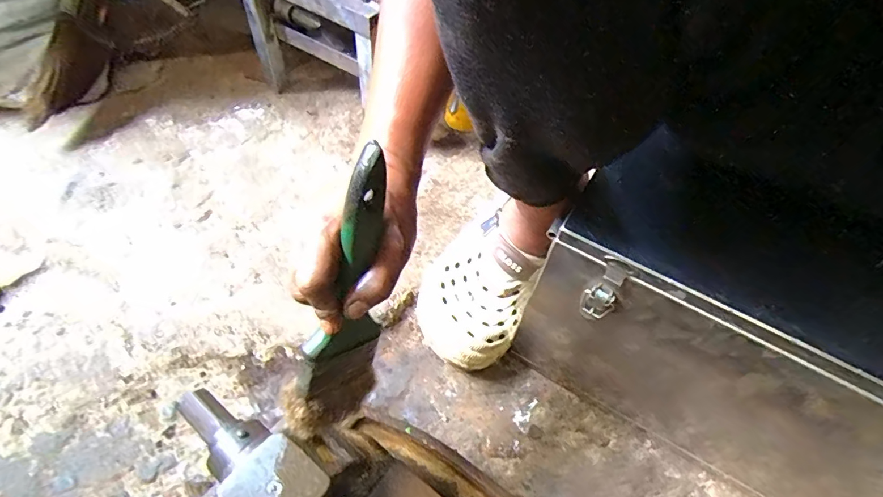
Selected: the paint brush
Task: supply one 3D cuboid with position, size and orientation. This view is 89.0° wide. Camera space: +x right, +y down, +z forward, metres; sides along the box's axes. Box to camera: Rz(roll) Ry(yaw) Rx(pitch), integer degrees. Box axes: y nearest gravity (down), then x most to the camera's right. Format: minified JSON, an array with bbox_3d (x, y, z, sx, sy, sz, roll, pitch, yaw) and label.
[{"bbox_3d":[-0.065,0.036,0.289,0.036,0.207,0.051,24,26,17],"label":"paint brush"}]

